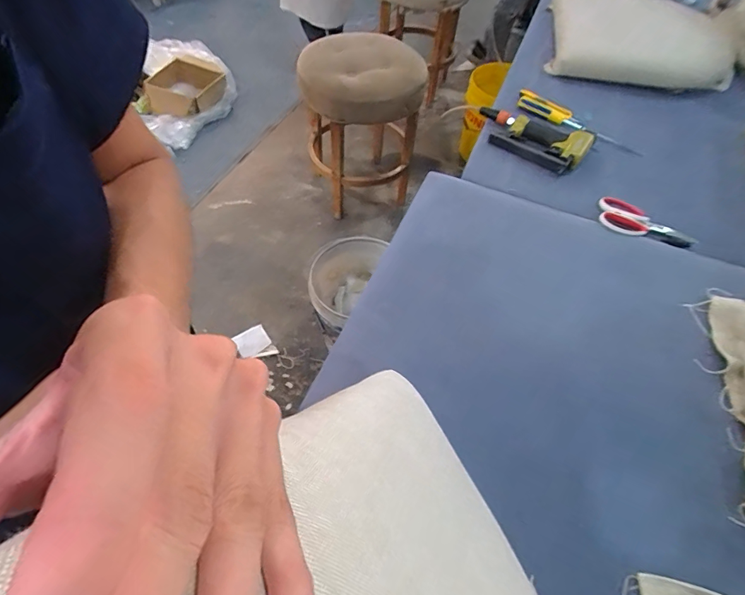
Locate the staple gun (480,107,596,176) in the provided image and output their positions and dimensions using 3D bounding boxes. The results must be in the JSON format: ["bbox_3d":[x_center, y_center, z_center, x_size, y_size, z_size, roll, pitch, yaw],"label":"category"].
[{"bbox_3d":[0.334,-0.356,0.899,0.250,0.047,0.117,37,65,23],"label":"staple gun"}]

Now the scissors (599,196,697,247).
[{"bbox_3d":[0.497,-0.131,0.776,0.168,0.019,0.073,34,61,18],"label":"scissors"}]

